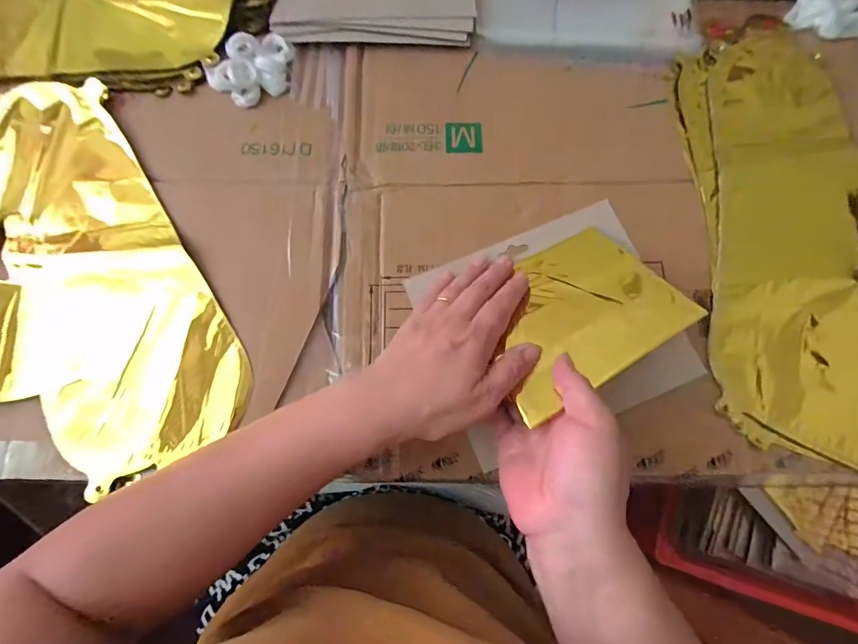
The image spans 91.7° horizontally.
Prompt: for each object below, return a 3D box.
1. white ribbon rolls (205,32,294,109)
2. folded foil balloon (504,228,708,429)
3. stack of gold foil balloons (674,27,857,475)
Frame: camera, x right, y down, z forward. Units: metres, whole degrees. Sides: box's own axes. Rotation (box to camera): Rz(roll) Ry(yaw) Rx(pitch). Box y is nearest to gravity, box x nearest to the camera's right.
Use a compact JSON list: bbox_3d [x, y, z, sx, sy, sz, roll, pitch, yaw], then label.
[{"bbox_3d":[-0.168,-0.244,0.394,0.069,0.021,0.079,18,75,6],"label":"white ribbon rolls"},{"bbox_3d":[0.102,-0.008,0.304,0.131,0.007,0.114,-32,53,1],"label":"folded foil balloon"},{"bbox_3d":[0.326,-0.072,0.345,0.200,0.016,0.406,0,74,1],"label":"stack of gold foil balloons"}]

